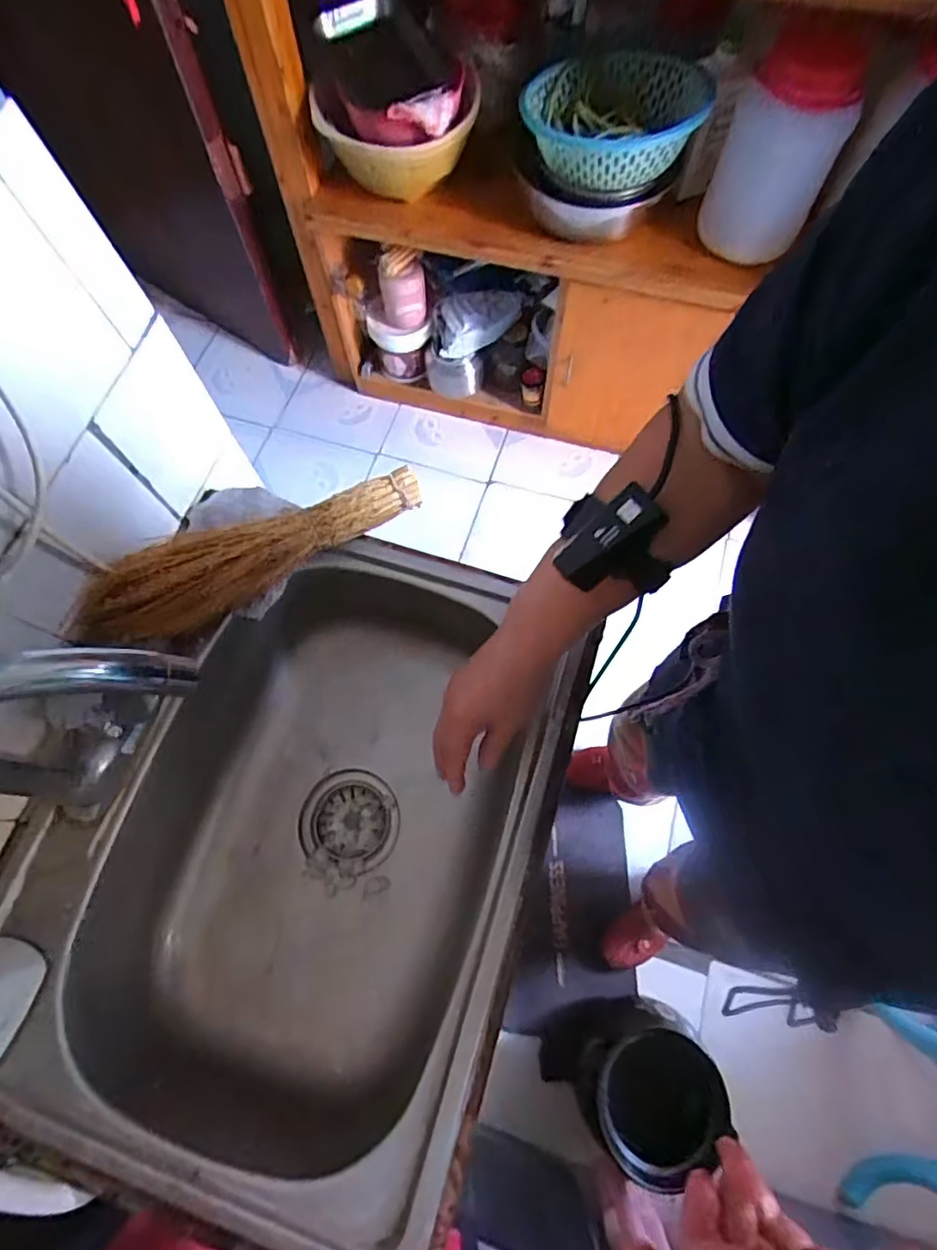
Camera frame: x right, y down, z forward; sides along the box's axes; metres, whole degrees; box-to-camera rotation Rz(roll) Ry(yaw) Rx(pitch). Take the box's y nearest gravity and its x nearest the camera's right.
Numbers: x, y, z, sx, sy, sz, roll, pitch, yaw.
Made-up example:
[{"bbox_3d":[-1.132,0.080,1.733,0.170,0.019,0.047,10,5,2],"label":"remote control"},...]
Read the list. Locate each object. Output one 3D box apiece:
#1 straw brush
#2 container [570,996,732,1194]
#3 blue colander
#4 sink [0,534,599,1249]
[{"bbox_3d":[-0.194,-0.071,0.521,0.316,0.061,0.064,-29,72,-10],"label":"straw brush"},{"bbox_3d":[0.273,0.712,0.889,0.196,0.141,0.192,-11,70,-4],"label":"container"},{"bbox_3d":[0.231,-0.812,0.914,0.270,0.096,0.226,31,73,11],"label":"blue colander"},{"bbox_3d":[-0.136,0.198,0.547,0.386,0.164,0.526,18,71,7],"label":"sink"}]

